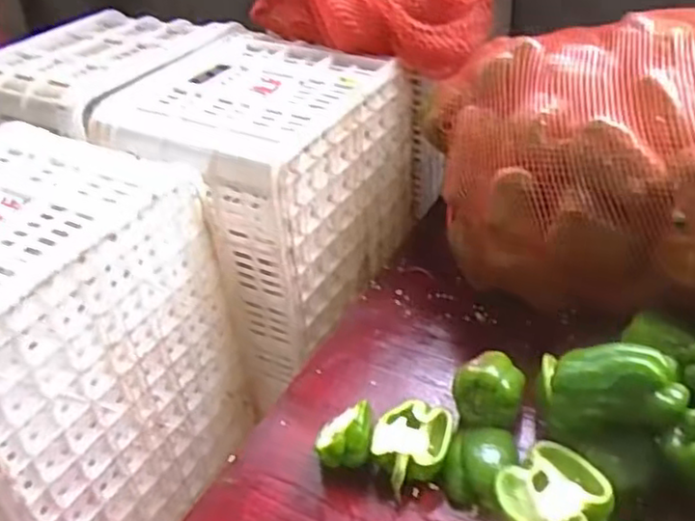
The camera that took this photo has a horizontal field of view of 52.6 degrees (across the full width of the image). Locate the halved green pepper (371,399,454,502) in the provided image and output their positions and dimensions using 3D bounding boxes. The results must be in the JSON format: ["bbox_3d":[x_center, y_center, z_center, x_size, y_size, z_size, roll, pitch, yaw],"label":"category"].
[{"bbox_3d":[0.063,0.188,0.691,0.069,0.040,0.095,8,39,20],"label":"halved green pepper"}]

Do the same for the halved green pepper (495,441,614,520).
[{"bbox_3d":[0.177,0.212,0.617,0.082,0.056,0.096,-19,38,-15],"label":"halved green pepper"}]

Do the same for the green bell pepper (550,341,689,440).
[{"bbox_3d":[0.243,0.114,0.634,0.115,0.067,0.071,13,41,25],"label":"green bell pepper"}]

